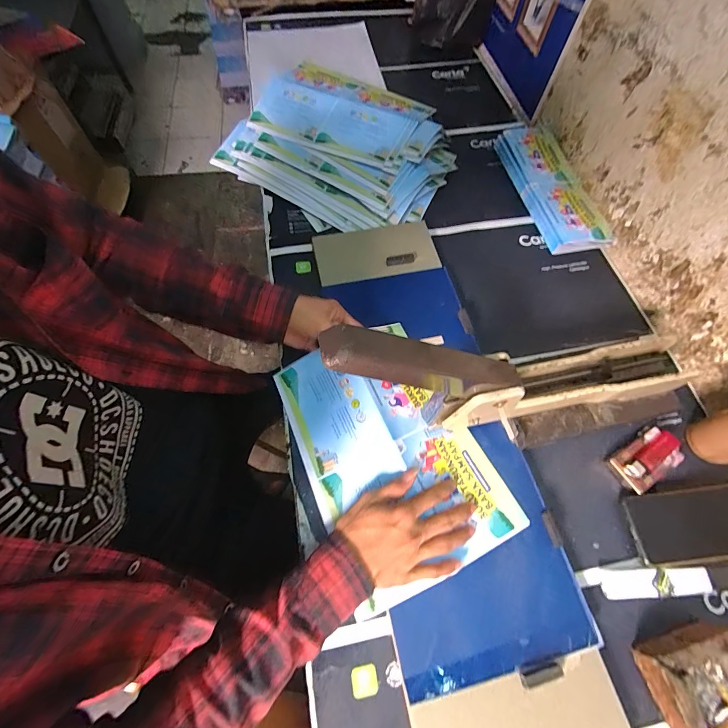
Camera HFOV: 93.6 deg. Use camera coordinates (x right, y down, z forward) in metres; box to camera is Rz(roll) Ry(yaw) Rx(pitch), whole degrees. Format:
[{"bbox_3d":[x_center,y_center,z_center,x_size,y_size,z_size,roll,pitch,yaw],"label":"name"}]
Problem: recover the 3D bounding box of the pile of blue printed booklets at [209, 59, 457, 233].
[{"bbox_3d":[-0.048,-0.432,0.667,0.423,0.094,0.315,34,69,13],"label":"pile of blue printed booklets"}]

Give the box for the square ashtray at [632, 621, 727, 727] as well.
[{"bbox_3d":[0.342,0.324,0.336,0.100,0.036,0.103,-14,66,-8],"label":"square ashtray"}]

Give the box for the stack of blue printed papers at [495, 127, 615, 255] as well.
[{"bbox_3d":[0.365,-0.353,0.666,0.115,0.030,0.322,-12,66,-7],"label":"stack of blue printed papers"}]

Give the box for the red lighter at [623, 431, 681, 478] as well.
[{"bbox_3d":[0.373,0.117,0.442,0.092,0.013,0.023,-30,69,-14],"label":"red lighter"}]

